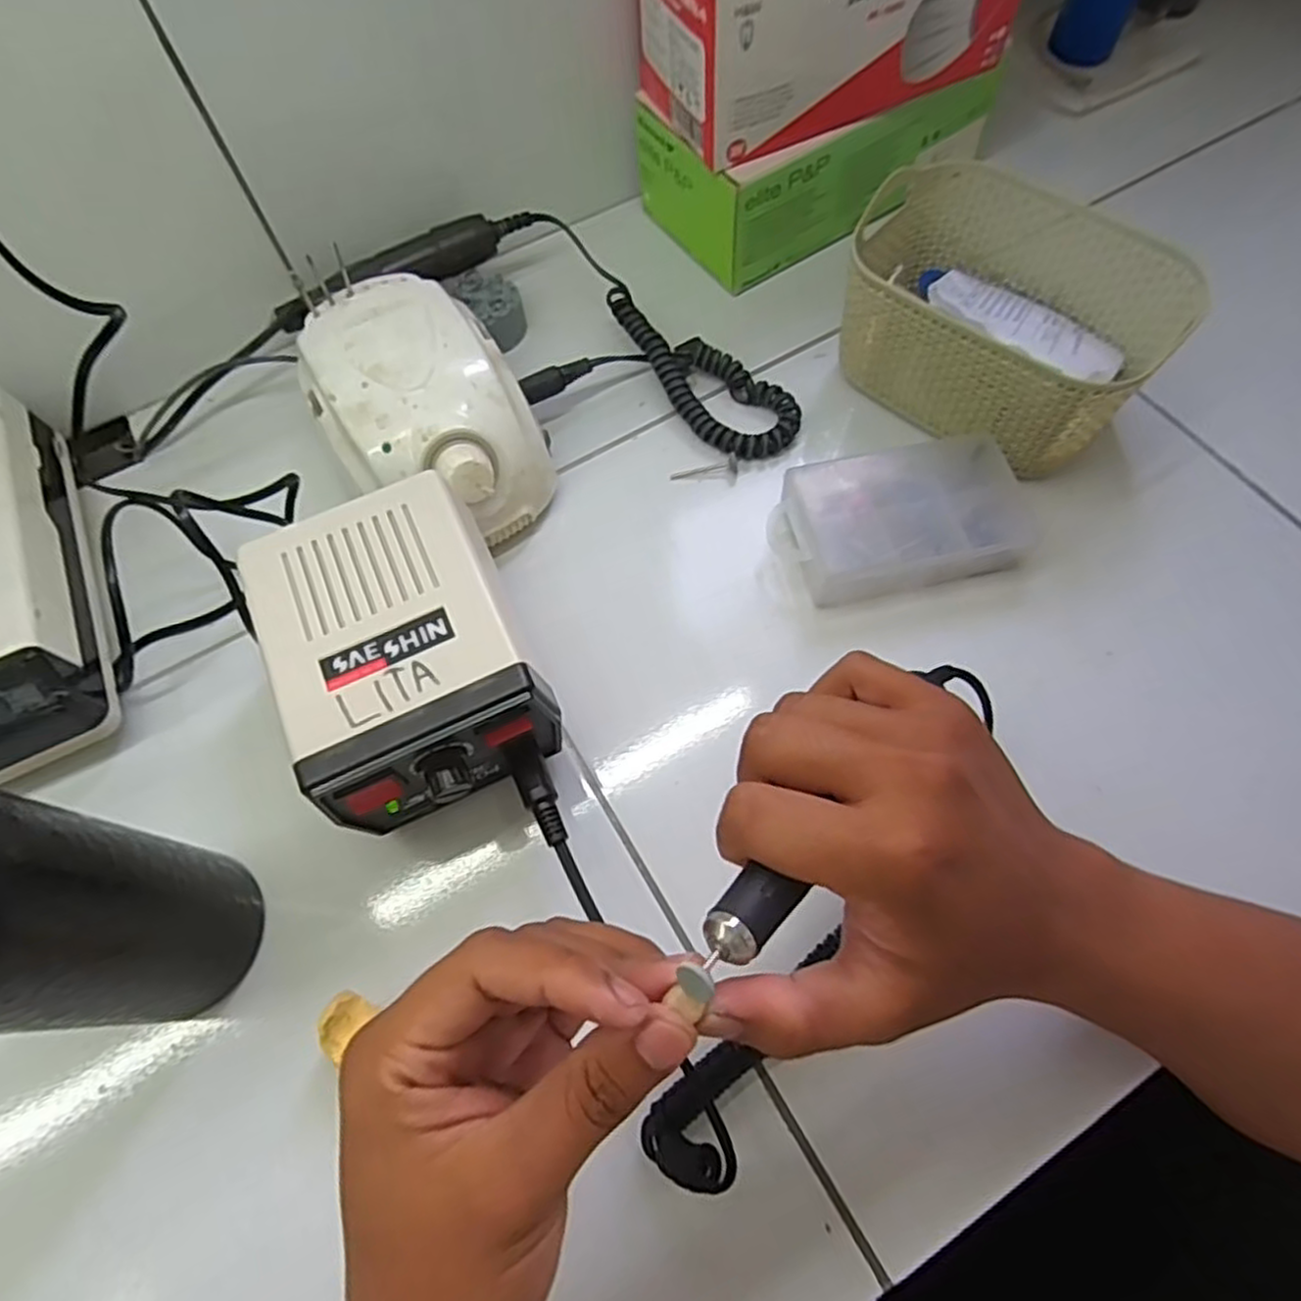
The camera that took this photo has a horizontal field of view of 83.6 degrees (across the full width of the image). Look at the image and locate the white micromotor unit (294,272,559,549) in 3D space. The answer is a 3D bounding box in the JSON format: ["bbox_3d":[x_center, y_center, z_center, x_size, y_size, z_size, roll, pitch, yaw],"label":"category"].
[{"bbox_3d":[-0.123,-0.127,0.402,0.099,0.081,0.138,-36,69,-14],"label":"white micromotor unit"}]

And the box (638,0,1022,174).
[{"bbox_3d":[0.104,-0.370,0.416,0.199,0.085,0.088,-23,66,-8],"label":"box"}]

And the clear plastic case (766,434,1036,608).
[{"bbox_3d":[0.135,-0.072,0.393,0.134,0.032,0.074,-14,65,-4],"label":"clear plastic case"}]

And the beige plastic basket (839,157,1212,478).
[{"bbox_3d":[0.195,-0.188,0.415,0.162,0.078,0.118,37,72,17],"label":"beige plastic basket"}]

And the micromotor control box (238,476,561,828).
[{"bbox_3d":[-0.109,0.008,0.336,0.103,0.084,0.137,-23,66,-8],"label":"micromotor control box"}]

